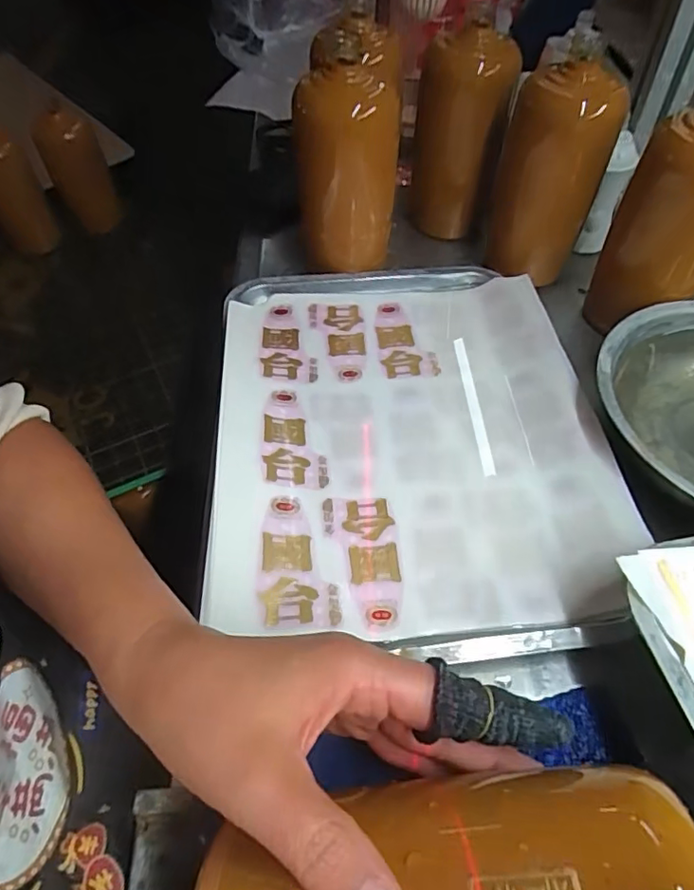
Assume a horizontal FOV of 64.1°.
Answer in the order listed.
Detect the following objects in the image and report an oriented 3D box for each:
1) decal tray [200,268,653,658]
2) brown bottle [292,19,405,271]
[{"bbox_3d":[0.043,-0.019,0.411,0.269,0.030,0.336,-8,54,2],"label":"decal tray"},{"bbox_3d":[0.000,-0.239,0.482,0.074,0.203,0.067,-15,54,-4],"label":"brown bottle"}]

